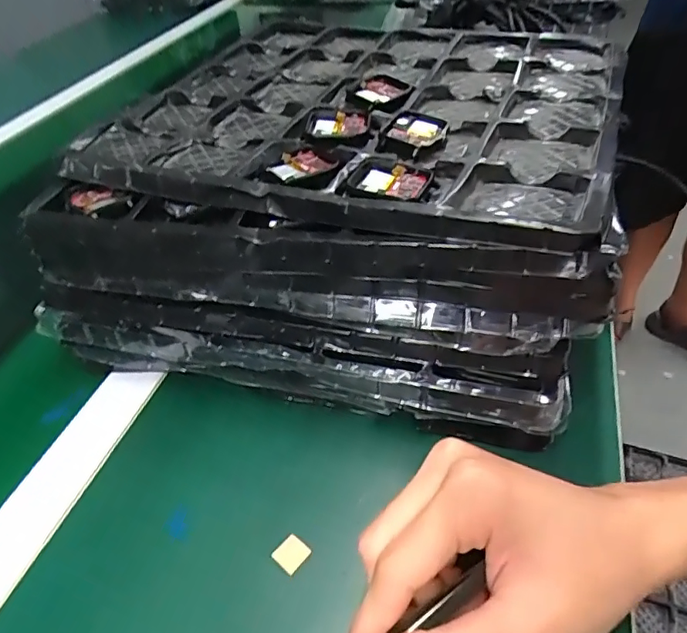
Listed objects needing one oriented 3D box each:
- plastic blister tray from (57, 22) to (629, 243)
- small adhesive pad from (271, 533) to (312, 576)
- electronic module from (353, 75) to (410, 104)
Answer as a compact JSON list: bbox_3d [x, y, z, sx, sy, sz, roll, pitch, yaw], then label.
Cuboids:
[{"bbox_3d":[0.011,-0.172,0.408,0.353,0.018,0.331,12,46,19],"label":"plastic blister tray"},{"bbox_3d":[-0.027,0.125,0.279,0.016,0.004,0.016,28,53,32],"label":"small adhesive pad"},{"bbox_3d":[0.029,-0.171,0.402,0.037,0.006,0.042,20,49,25],"label":"electronic module"}]

